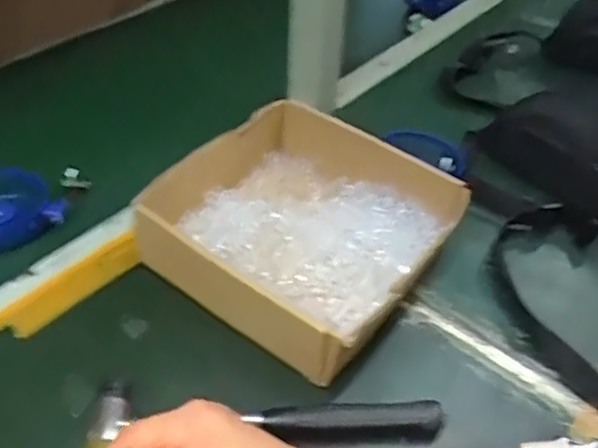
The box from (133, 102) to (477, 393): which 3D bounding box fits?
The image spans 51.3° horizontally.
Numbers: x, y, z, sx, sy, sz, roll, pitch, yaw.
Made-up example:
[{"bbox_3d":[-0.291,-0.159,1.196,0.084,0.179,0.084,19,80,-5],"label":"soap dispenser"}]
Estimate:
[{"bbox_3d":[0.001,0.001,0.532,0.213,0.078,0.206,28,48,22],"label":"box"}]

